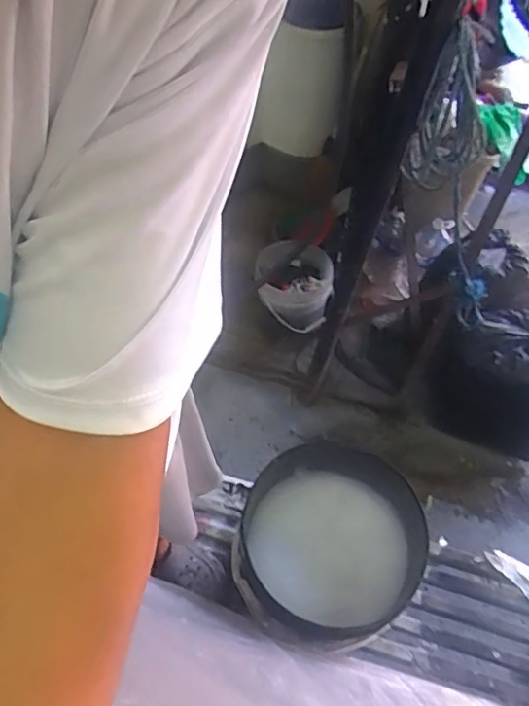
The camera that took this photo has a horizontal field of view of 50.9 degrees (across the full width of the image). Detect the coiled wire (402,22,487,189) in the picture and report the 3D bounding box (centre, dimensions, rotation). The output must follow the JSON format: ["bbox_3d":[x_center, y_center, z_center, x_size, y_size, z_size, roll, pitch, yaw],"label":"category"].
[{"bbox_3d":[0.401,-0.497,1.182,0.155,0.318,0.070,11,54,7],"label":"coiled wire"}]

